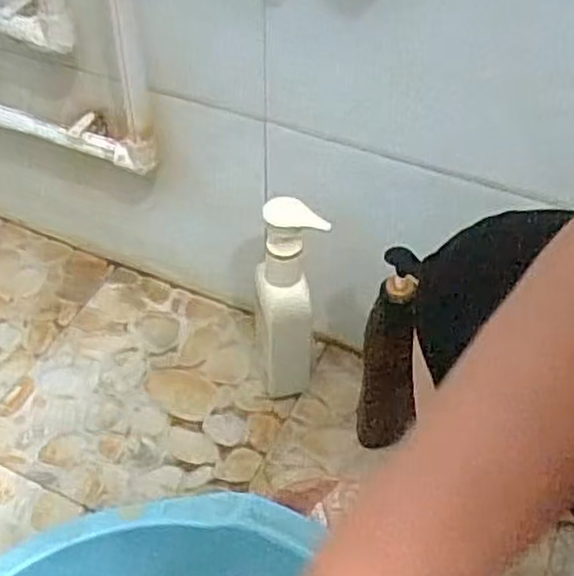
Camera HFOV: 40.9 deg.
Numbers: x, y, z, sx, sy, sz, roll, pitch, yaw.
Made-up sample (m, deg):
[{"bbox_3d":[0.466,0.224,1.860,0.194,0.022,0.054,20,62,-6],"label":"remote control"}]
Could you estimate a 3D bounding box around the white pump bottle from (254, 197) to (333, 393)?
[{"bbox_3d":[0.000,0.017,0.786,0.061,0.258,0.048,-1,46,-2],"label":"white pump bottle"}]

